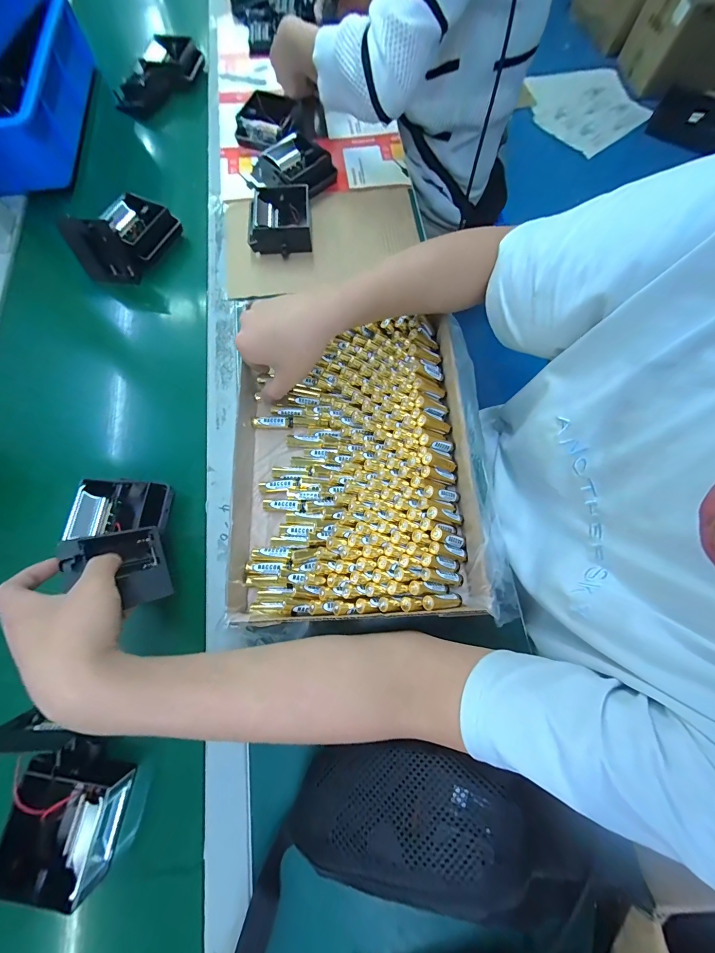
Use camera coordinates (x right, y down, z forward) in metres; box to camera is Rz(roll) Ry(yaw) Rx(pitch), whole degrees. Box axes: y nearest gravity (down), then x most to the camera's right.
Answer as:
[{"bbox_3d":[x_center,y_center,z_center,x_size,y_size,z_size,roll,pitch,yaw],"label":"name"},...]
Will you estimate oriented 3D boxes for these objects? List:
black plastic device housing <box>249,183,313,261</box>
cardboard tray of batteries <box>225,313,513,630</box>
[{"bbox_3d":[-0.116,-0.384,0.500,0.089,0.039,0.100,-4,71,-1],"label":"black plastic device housing"},{"bbox_3d":[-0.002,-0.030,0.390,0.288,0.045,0.367,-2,73,2],"label":"cardboard tray of batteries"}]

